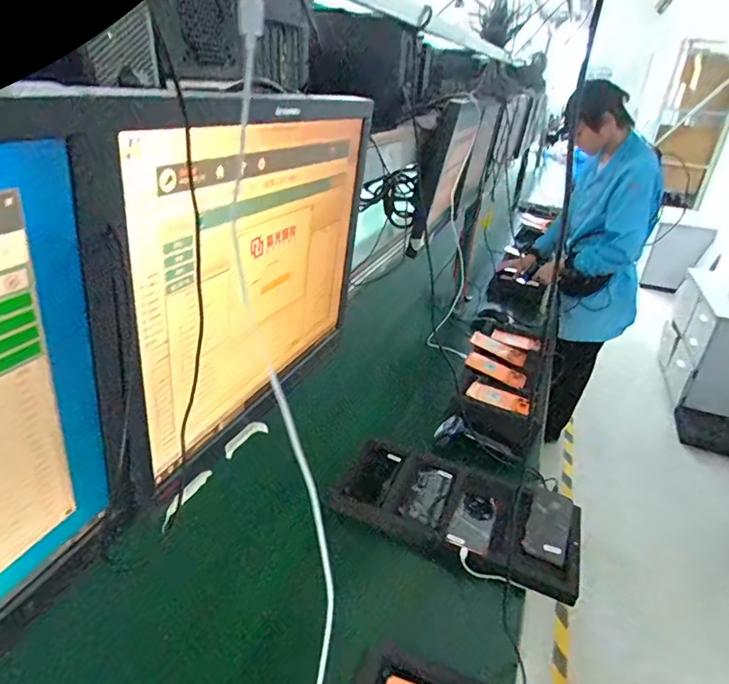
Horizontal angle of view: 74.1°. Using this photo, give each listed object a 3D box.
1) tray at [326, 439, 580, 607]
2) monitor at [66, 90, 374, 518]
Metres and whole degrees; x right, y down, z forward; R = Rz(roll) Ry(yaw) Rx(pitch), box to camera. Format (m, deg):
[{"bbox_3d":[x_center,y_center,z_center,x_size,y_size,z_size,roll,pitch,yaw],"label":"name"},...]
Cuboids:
[{"bbox_3d":[0.183,0.322,0.972,0.475,0.055,0.249,14,30,16],"label":"tray"},{"bbox_3d":[-0.089,-0.067,0.462,0.057,0.298,0.372,13,29,15],"label":"monitor"}]

